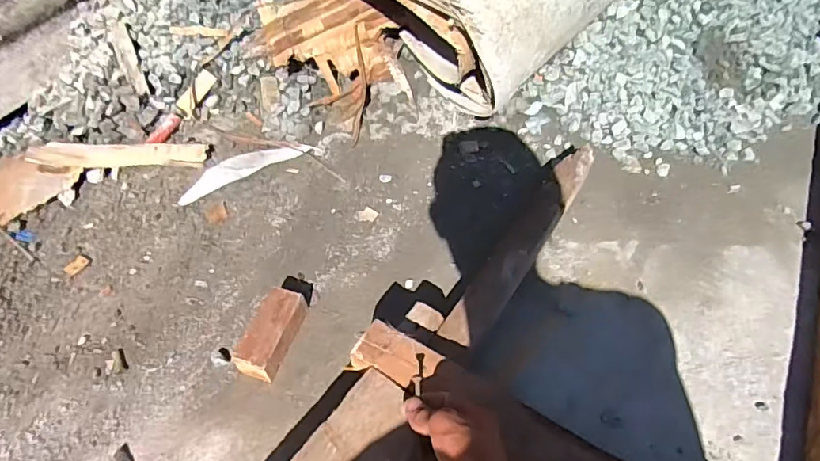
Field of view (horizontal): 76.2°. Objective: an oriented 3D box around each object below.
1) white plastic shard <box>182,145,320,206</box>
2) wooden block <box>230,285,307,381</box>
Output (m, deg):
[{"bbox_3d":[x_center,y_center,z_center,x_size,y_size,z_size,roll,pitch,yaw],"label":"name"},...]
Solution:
[{"bbox_3d":[-0.262,-0.105,0.848,0.223,0.011,0.061,-21,54,-13],"label":"white plastic shard"},{"bbox_3d":[-0.167,0.124,0.640,0.049,0.046,0.109,18,53,17],"label":"wooden block"}]

